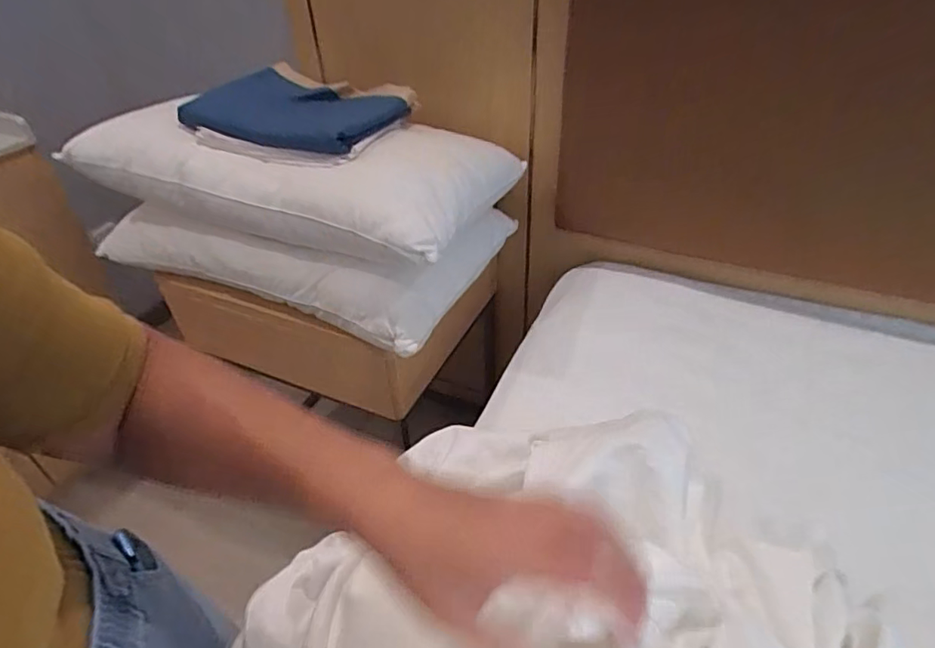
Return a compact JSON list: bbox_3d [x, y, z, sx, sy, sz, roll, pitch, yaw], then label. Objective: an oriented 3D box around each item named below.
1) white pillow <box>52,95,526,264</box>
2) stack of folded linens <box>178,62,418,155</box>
[{"bbox_3d":[-0.277,-0.296,0.954,0.651,0.150,0.370,13,42,19],"label":"white pillow"},{"bbox_3d":[-0.288,-0.358,0.943,0.342,0.080,0.222,11,41,17],"label":"stack of folded linens"}]

